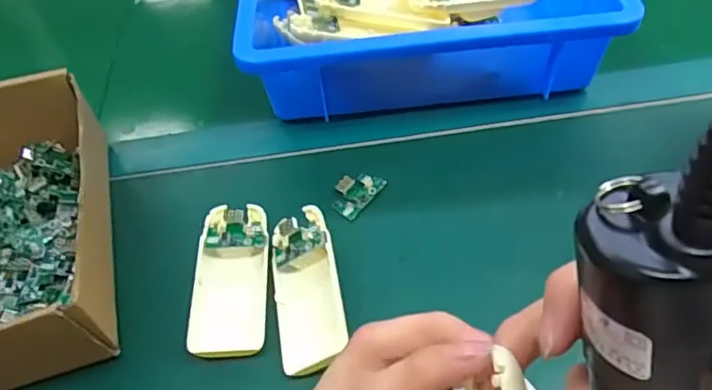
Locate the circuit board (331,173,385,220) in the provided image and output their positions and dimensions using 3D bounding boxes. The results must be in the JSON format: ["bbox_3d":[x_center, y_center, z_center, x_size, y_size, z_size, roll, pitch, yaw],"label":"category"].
[{"bbox_3d":[0.000,-0.003,0.399,0.026,0.004,0.041,39,67,11],"label":"circuit board"}]

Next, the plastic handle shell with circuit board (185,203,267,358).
[{"bbox_3d":[-0.080,0.053,0.363,0.045,0.020,0.100,-4,51,2],"label":"plastic handle shell with circuit board"}]

